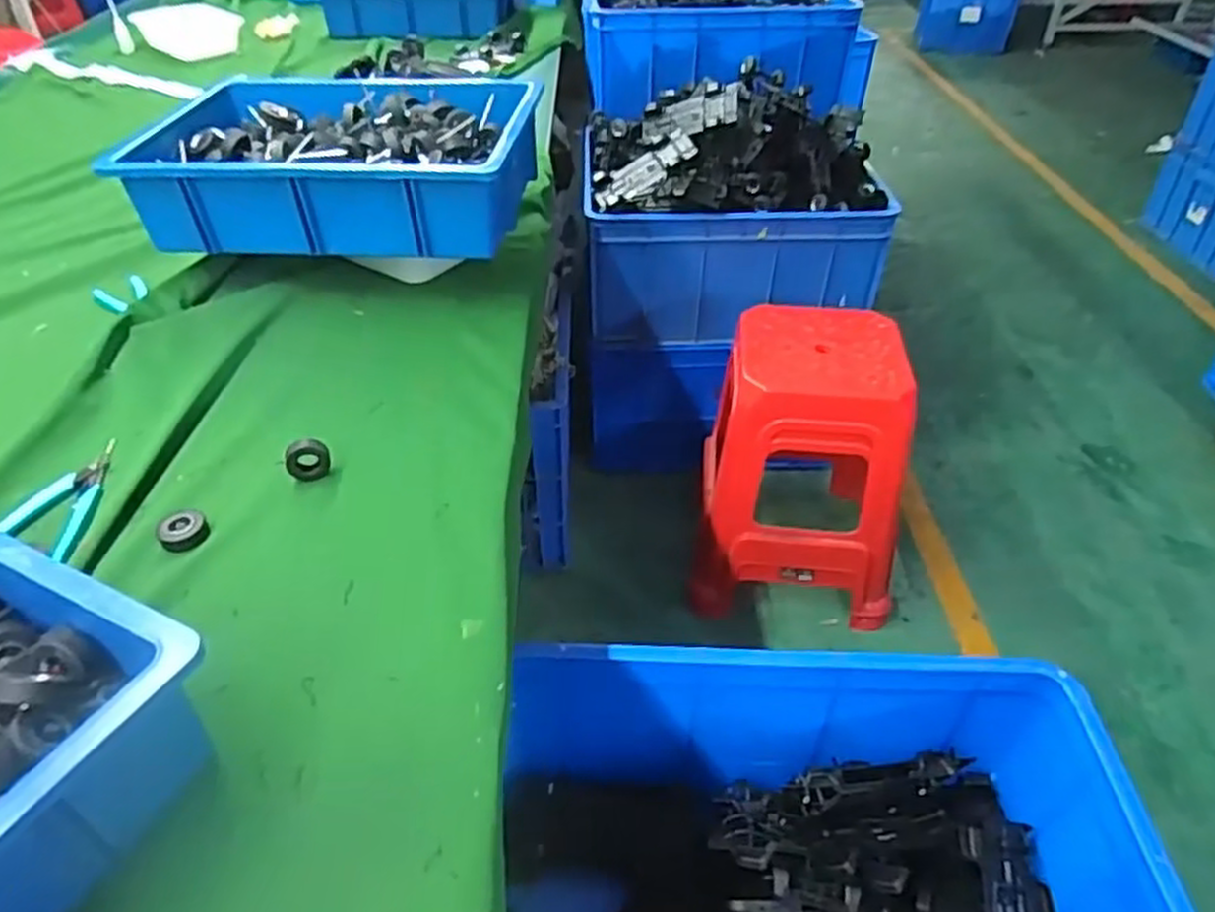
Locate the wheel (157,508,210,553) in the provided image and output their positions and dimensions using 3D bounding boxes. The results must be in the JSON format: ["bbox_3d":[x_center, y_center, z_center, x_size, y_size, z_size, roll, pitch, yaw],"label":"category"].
[{"bbox_3d":[-0.347,0.061,0.638,0.035,0.017,0.033,0,42,0],"label":"wheel"}]

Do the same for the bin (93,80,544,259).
[{"bbox_3d":[-0.314,-0.355,0.936,0.439,0.105,0.277,2,42,2],"label":"bin"}]

